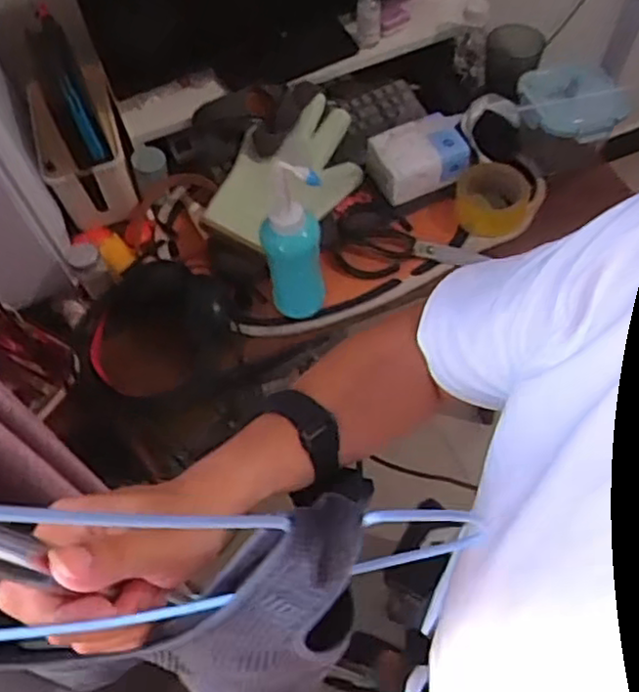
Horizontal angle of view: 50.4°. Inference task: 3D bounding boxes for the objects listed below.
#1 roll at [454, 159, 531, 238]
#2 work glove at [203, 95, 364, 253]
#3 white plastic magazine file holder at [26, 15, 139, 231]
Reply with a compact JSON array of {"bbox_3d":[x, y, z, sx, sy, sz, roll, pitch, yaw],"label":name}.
[{"bbox_3d":[0.254,-0.222,0.992,0.102,0.061,0.110,-2,59,3],"label":"roll"},{"bbox_3d":[-0.037,-0.244,0.981,0.123,0.062,0.268,39,69,23],"label":"work glove"},{"bbox_3d":[-0.350,-0.322,0.978,0.111,0.208,0.207,-16,60,-5],"label":"white plastic magazine file holder"}]

